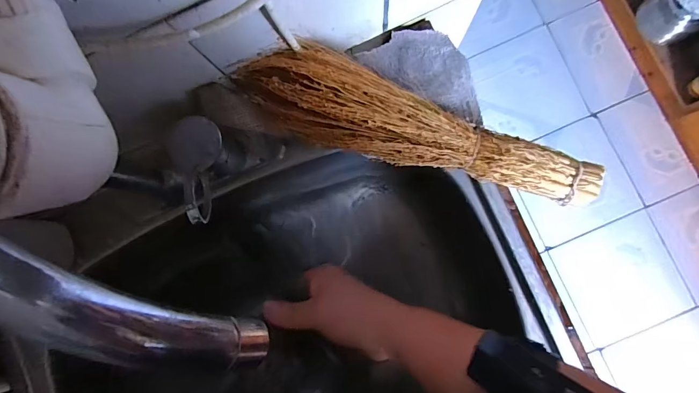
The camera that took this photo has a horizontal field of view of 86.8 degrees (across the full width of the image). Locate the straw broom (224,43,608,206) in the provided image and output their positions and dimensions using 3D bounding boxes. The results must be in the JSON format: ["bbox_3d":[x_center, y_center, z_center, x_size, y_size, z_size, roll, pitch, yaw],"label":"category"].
[{"bbox_3d":[0.056,-0.054,0.316,0.316,0.038,0.068,22,88,4],"label":"straw broom"}]

